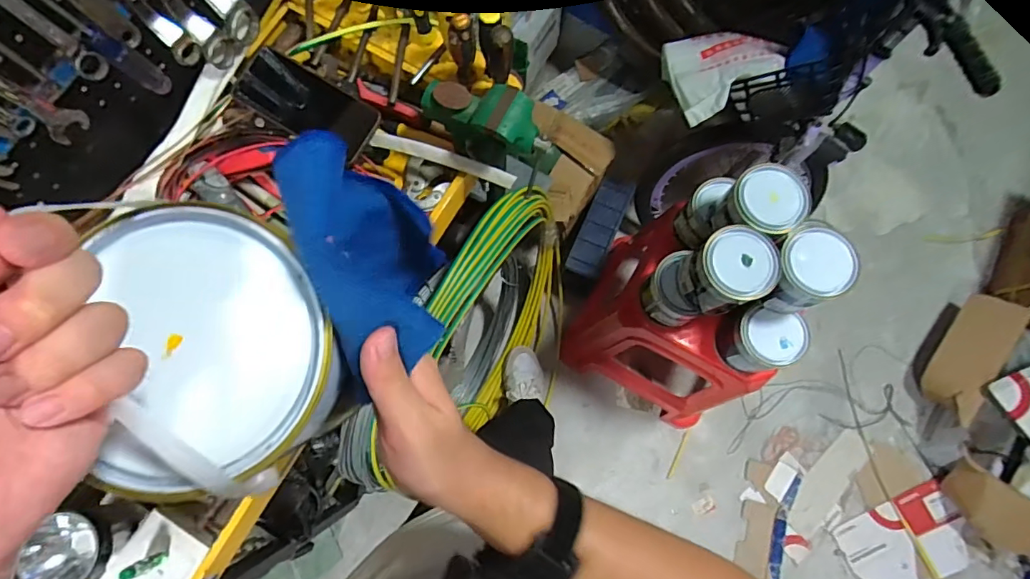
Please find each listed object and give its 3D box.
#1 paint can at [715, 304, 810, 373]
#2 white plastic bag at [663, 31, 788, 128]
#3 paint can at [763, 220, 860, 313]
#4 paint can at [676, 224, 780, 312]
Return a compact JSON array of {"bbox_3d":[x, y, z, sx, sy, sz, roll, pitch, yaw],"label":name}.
[{"bbox_3d":[0.400,0.077,0.819,0.095,0.117,0.102,0,78,-2],"label":"paint can"},{"bbox_3d":[0.381,-0.412,0.905,0.190,0.100,0.186,-15,78,-5],"label":"white plastic bag"},{"bbox_3d":[0.413,-0.029,0.729,0.096,0.113,0.106,-28,80,-7],"label":"paint can"},{"bbox_3d":[0.309,-0.027,0.732,0.097,0.111,0.103,0,78,-2],"label":"paint can"}]

